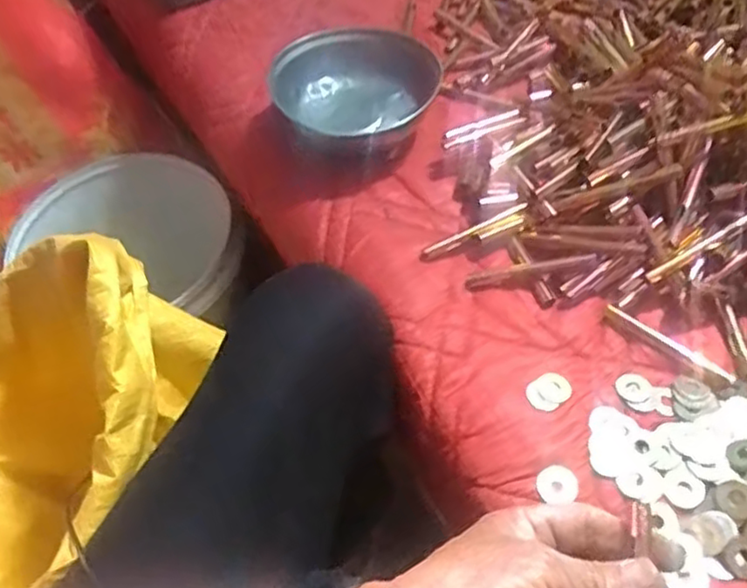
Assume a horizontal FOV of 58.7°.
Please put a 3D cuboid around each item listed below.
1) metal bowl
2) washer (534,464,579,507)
[{"bbox_3d":[-0.017,-0.183,0.587,0.132,0.047,0.165,5,55,8],"label":"metal bowl"},{"bbox_3d":[0.109,0.113,0.393,0.025,0.004,0.023,-2,54,3],"label":"washer"}]

